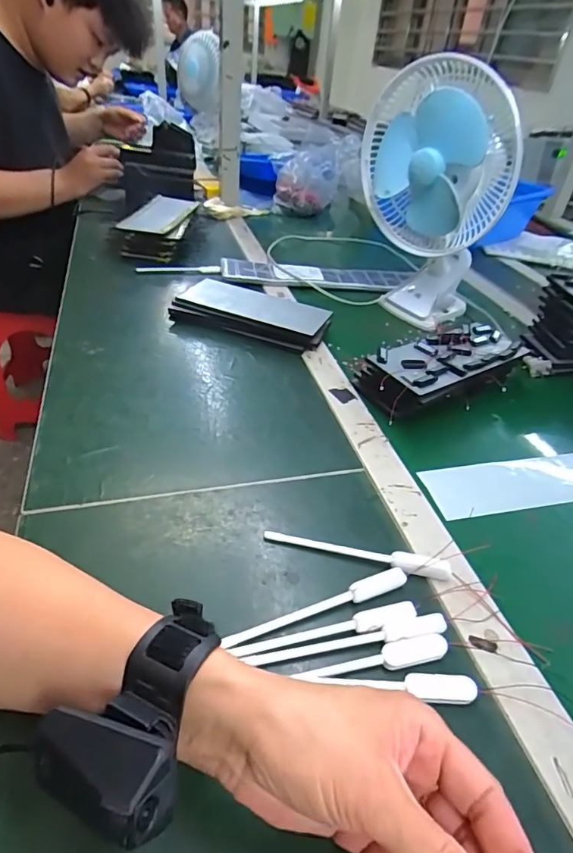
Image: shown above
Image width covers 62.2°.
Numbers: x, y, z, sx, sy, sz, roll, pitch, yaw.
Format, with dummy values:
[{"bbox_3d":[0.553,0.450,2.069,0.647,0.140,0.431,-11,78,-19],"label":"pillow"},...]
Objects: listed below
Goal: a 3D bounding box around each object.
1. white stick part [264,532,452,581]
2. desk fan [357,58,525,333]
[{"bbox_3d":[0.055,0.097,0.369,0.144,0.011,0.012,11,39,7],"label":"white stick part"},{"bbox_3d":[0.196,-0.314,0.669,0.188,0.309,0.133,15,40,10],"label":"desk fan"}]

